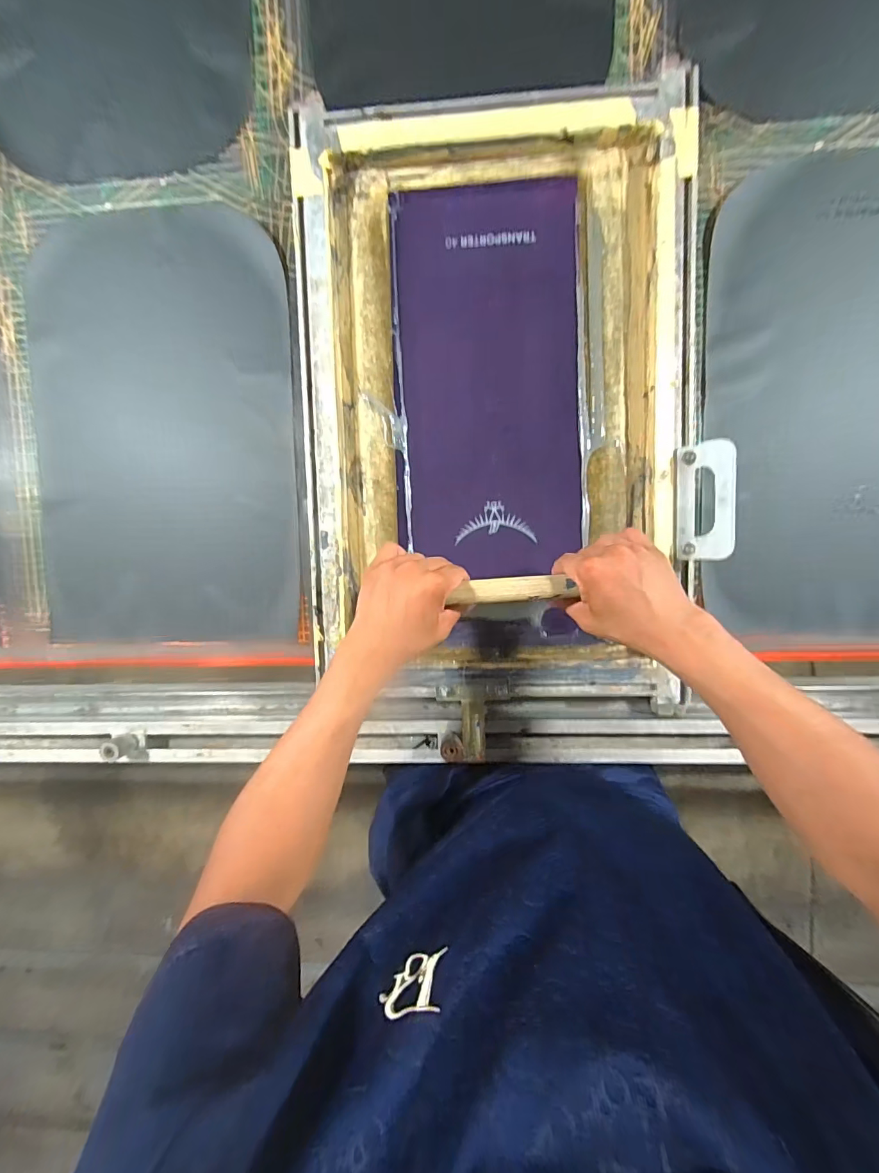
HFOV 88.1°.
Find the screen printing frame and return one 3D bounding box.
[{"bbox_3d":[0.067,-0.175,0.499,0.435,0.049,0.662,-1,94,5],"label":"screen printing frame"}]

